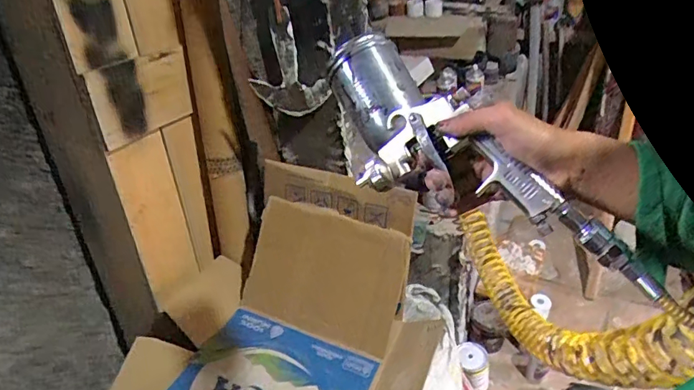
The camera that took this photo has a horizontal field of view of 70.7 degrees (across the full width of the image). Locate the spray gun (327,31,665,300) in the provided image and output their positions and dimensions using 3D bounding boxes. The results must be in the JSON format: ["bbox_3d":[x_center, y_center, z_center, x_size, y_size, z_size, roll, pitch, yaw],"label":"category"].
[{"bbox_3d":[0.095,-0.030,0.429,0.099,0.074,0.338,-27,53,-30],"label":"spray gun"}]

